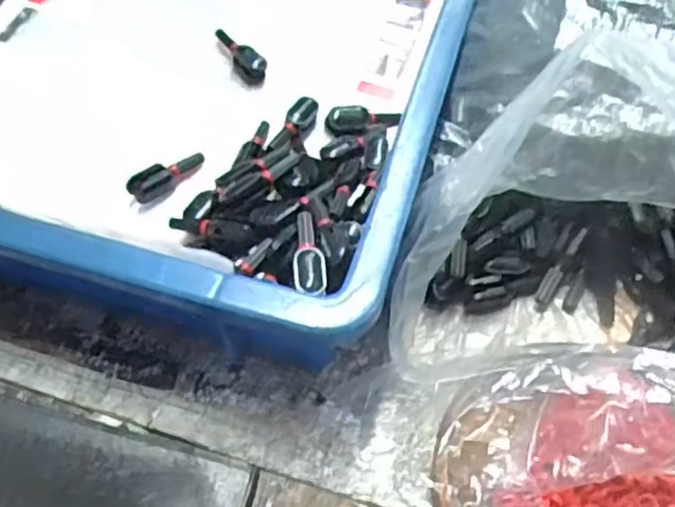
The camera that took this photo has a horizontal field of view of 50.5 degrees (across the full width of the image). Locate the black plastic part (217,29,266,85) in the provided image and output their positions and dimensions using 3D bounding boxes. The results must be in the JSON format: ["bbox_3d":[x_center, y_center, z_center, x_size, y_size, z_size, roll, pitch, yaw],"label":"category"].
[{"bbox_3d":[-0.054,-0.114,0.407,0.015,0.013,0.041,-24,60,-17],"label":"black plastic part"}]

